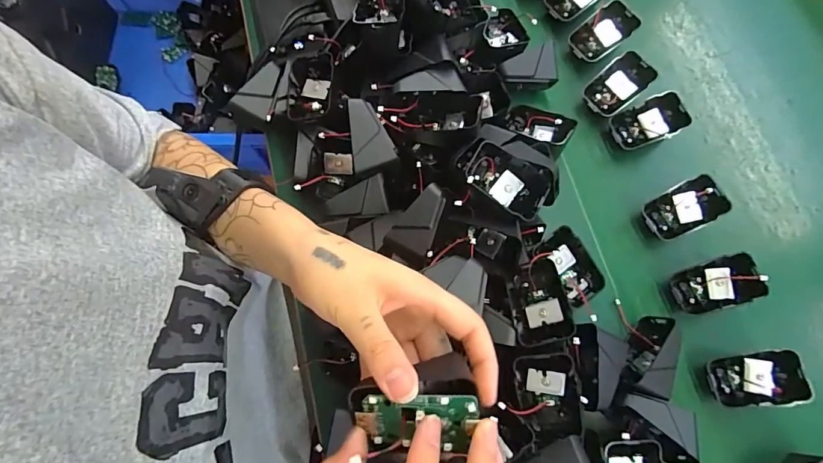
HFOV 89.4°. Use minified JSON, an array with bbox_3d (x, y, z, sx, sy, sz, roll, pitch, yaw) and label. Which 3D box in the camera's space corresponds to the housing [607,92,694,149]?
[{"bbox_3d":[0.246,-0.113,0.433,0.069,0.022,0.045,-23,77,22],"label":"housing"}]

